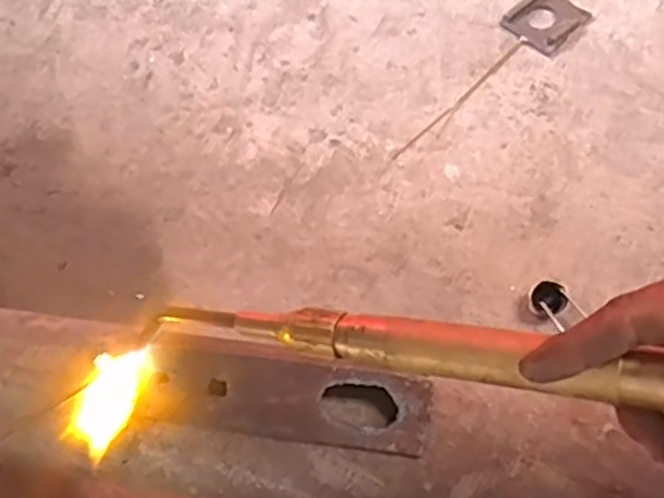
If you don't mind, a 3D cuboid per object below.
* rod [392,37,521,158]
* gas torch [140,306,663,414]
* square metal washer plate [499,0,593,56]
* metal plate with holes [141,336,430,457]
[{"bbox_3d":[0.163,-0.188,0.886,0.011,0.005,0.253,39,69,21],"label":"rod"},{"bbox_3d":[0.039,0.046,0.325,0.351,0.037,0.049,6,58,33],"label":"gas torch"},{"bbox_3d":[0.282,-0.304,0.939,0.082,0.013,0.096,40,70,22],"label":"square metal washer plate"},{"bbox_3d":[-0.032,0.097,0.459,0.182,0.006,0.051,7,90,6],"label":"metal plate with holes"}]

